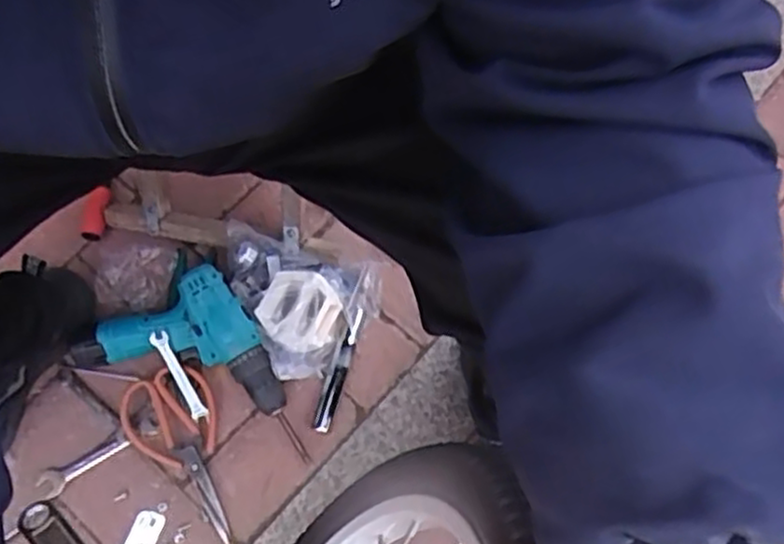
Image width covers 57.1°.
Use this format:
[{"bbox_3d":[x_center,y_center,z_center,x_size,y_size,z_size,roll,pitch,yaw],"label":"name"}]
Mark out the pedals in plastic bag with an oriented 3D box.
[{"bbox_3d":[-0.117,0.040,0.848,0.185,0.047,0.162,14,72,6],"label":"pedals in plastic bag"}]

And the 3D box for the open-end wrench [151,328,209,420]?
[{"bbox_3d":[-0.243,0.117,0.817,0.020,0.010,0.109,-27,94,-7],"label":"open-end wrench"}]

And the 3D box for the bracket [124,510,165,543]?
[{"bbox_3d":[-0.279,0.299,0.798,0.031,0.010,0.067,20,73,7],"label":"bracket"}]

